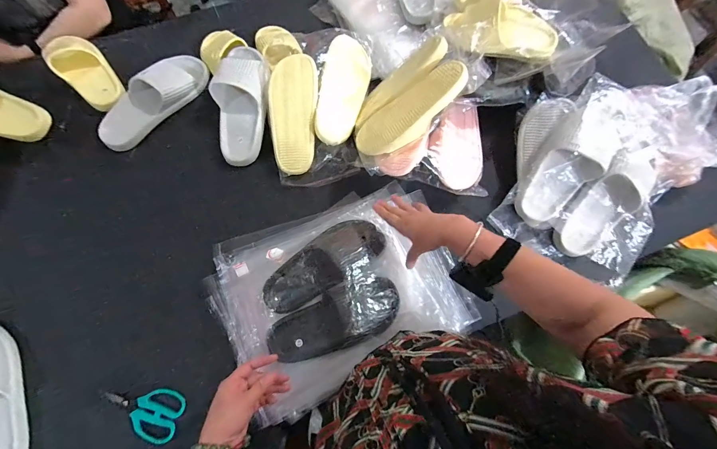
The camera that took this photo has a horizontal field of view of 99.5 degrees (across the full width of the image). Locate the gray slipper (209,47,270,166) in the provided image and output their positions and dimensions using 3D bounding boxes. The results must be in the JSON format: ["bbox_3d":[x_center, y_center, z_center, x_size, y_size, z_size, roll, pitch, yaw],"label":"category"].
[{"bbox_3d":[-0.266,-0.277,0.699,0.121,0.069,0.279,2,93,-1],"label":"gray slipper"}]

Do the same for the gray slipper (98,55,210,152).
[{"bbox_3d":[-0.474,-0.295,0.692,0.277,0.078,0.105,-41,79,-11],"label":"gray slipper"}]

